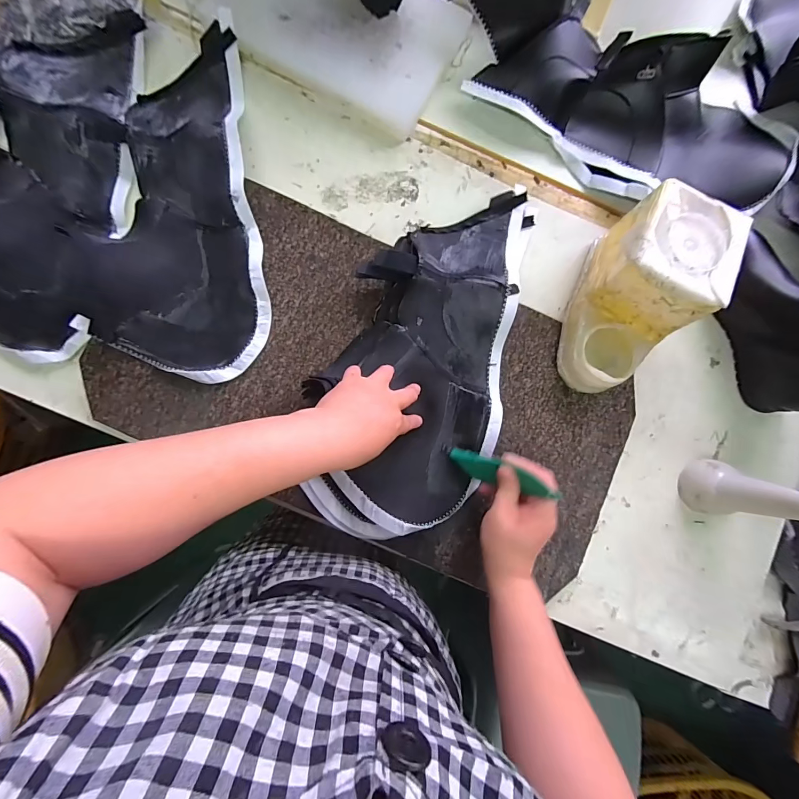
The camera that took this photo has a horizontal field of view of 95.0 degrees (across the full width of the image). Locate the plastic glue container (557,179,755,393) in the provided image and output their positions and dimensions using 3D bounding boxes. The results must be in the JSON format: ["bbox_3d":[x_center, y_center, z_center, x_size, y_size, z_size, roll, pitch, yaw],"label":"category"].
[{"bbox_3d":[0.267,-0.110,0.412,0.100,0.116,0.207,26,85,-2],"label":"plastic glue container"}]

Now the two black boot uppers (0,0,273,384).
[{"bbox_3d":[-0.364,-0.269,0.430,0.368,0.066,0.479,-8,87,-4],"label":"two black boot uppers"}]

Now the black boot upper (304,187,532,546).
[{"bbox_3d":[0.036,-0.059,0.429,0.212,0.044,0.444,19,85,-3],"label":"black boot upper"}]

